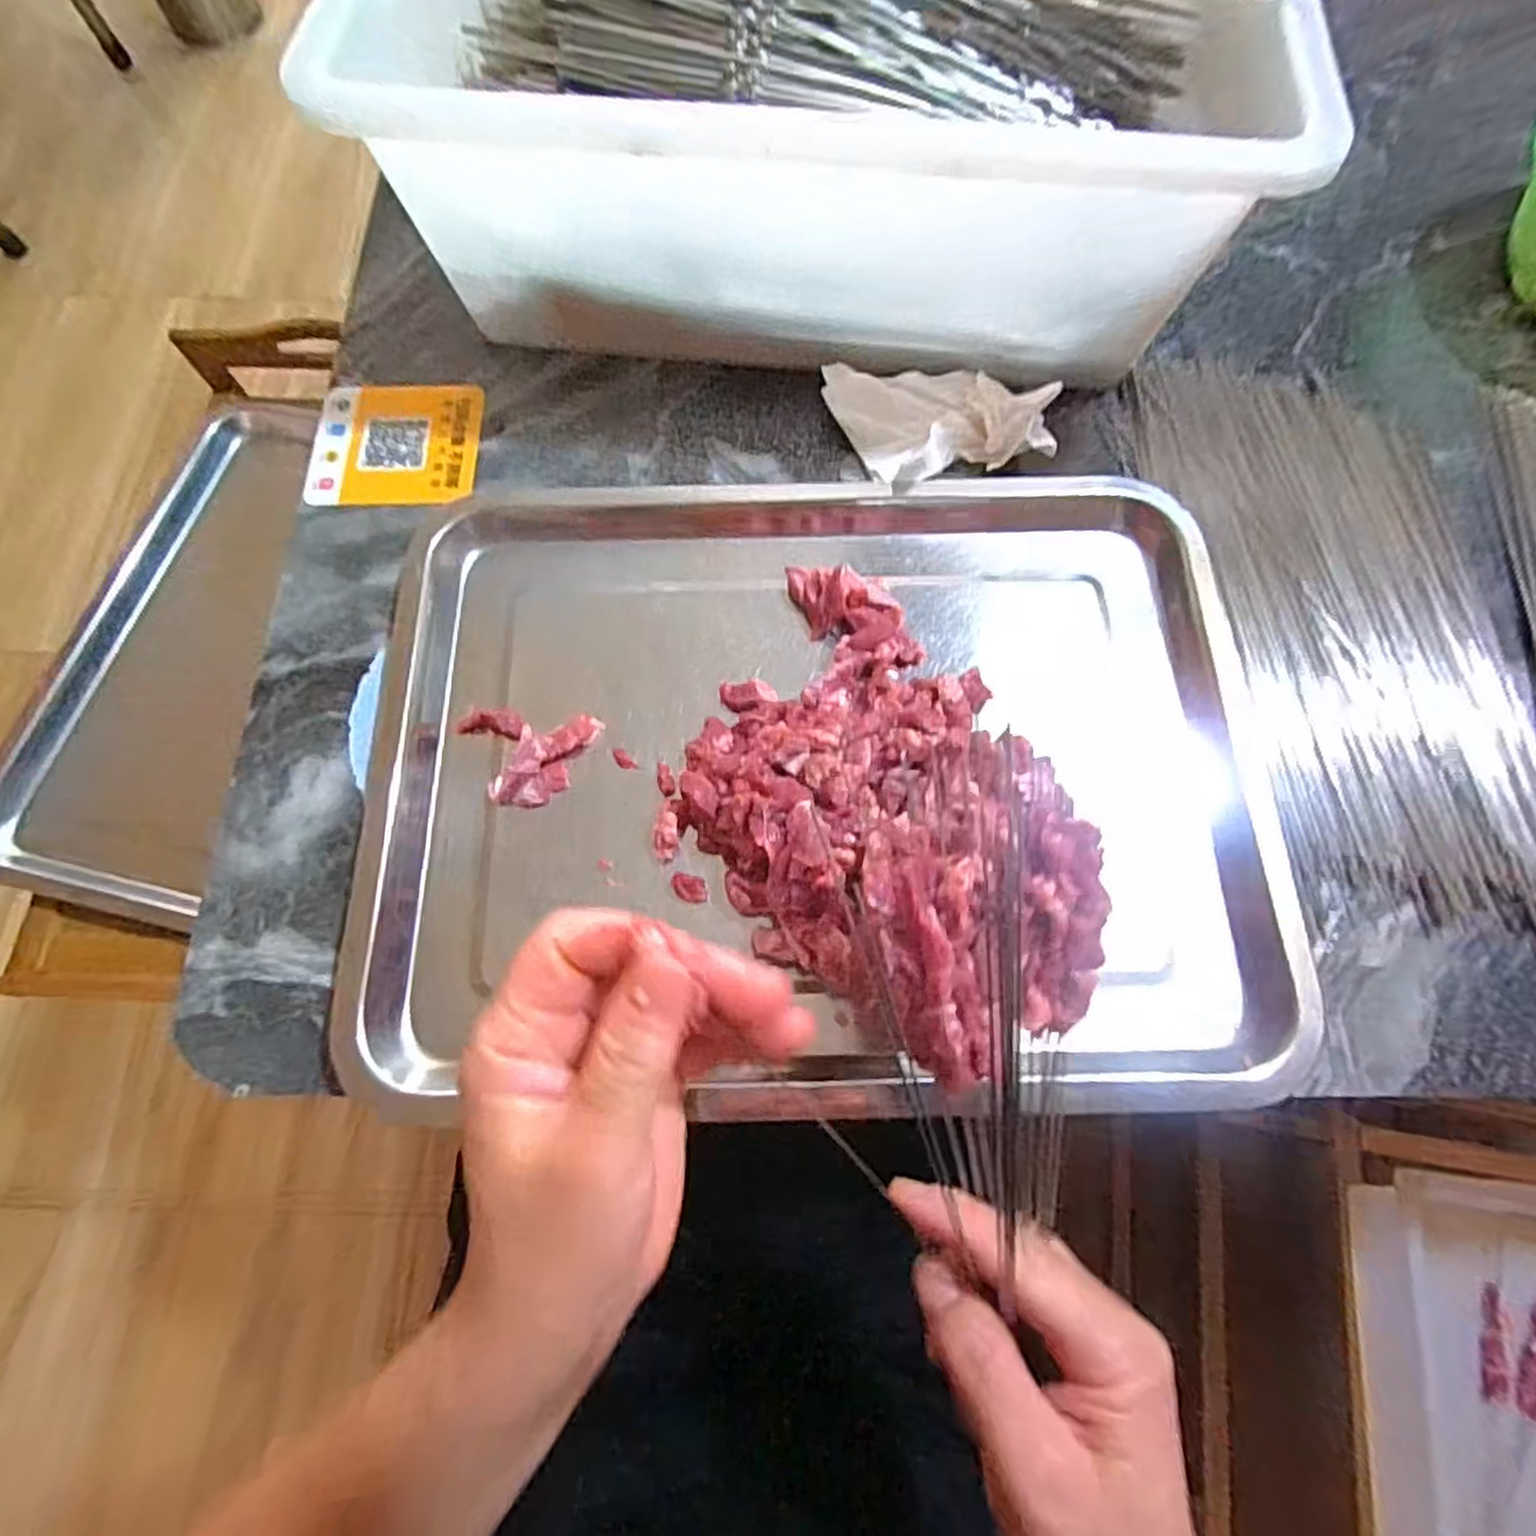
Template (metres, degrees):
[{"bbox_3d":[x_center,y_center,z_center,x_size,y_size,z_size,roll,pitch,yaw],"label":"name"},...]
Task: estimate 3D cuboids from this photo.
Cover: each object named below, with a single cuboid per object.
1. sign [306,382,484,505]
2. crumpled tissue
[{"bbox_3d":[-0.205,-0.179,0.410,0.088,0.004,0.080,-1,72,-1],"label":"sign"},{"bbox_3d":[0.088,-0.191,0.396,0.101,0.036,0.085,-13,72,-5],"label":"crumpled tissue"}]

